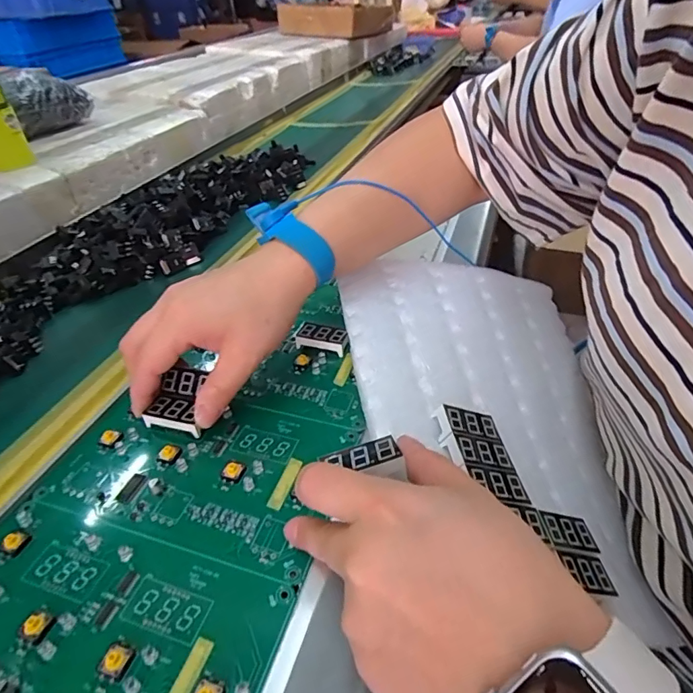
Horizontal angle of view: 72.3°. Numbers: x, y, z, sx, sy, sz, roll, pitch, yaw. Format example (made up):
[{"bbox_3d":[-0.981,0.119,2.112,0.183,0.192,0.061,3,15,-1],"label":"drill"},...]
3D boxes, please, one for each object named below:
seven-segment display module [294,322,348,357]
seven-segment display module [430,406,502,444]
[{"bbox_3d":[-0.019,-0.006,0.364,0.038,0.011,0.020,9,41,12],"label":"seven-segment display module"},{"bbox_3d":[0.070,0.045,0.273,0.038,0.011,0.020,9,36,-21],"label":"seven-segment display module"}]

